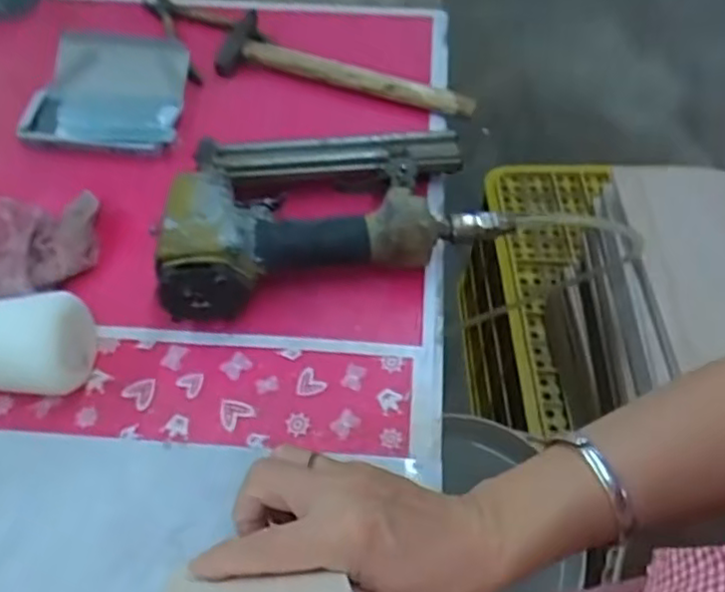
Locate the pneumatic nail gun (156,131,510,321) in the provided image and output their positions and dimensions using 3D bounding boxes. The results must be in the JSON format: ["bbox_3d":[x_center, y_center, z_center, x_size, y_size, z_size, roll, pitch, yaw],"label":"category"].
[{"bbox_3d":[-0.032,-0.070,0.519,0.241,0.059,0.147,-11,54,-10],"label":"pneumatic nail gun"}]

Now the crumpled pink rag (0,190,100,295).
[{"bbox_3d":[-0.278,-0.044,0.507,0.149,0.039,0.102,-2,53,-3],"label":"crumpled pink rag"}]

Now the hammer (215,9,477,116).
[{"bbox_3d":[-0.014,-0.219,0.650,0.251,0.034,0.085,17,55,11],"label":"hammer"}]

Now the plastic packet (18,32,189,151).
[{"bbox_3d":[-0.226,-0.188,0.617,0.128,0.025,0.128,3,53,0],"label":"plastic packet"}]

